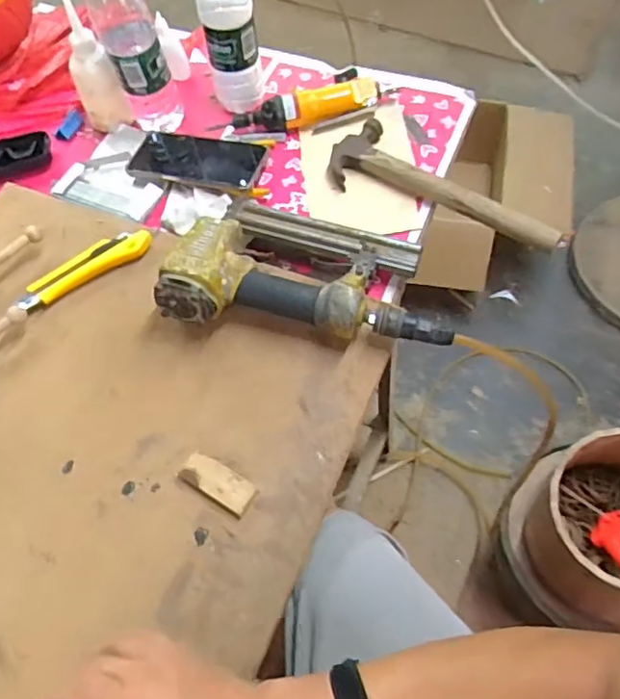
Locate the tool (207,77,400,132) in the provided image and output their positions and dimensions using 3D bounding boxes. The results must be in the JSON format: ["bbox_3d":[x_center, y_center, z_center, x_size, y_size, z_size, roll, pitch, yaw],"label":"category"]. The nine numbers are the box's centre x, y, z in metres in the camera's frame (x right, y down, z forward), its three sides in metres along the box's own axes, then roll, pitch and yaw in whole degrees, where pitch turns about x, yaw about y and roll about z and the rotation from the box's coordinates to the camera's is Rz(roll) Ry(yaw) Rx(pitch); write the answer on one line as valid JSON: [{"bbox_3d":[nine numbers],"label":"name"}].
[{"bbox_3d":[-0.008,-0.291,0.722,0.219,0.035,0.038,-13,61,-3],"label":"tool"}]

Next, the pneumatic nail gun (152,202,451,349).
[{"bbox_3d":[-0.002,-0.084,0.600,0.265,0.069,0.143,5,62,7],"label":"pneumatic nail gun"}]

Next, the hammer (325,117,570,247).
[{"bbox_3d":[0.153,-0.188,0.672,0.277,0.037,0.096,27,67,17],"label":"hammer"}]

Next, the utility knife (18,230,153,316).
[{"bbox_3d":[-0.239,-0.086,0.646,0.147,0.024,0.028,-31,64,-12],"label":"utility knife"}]

